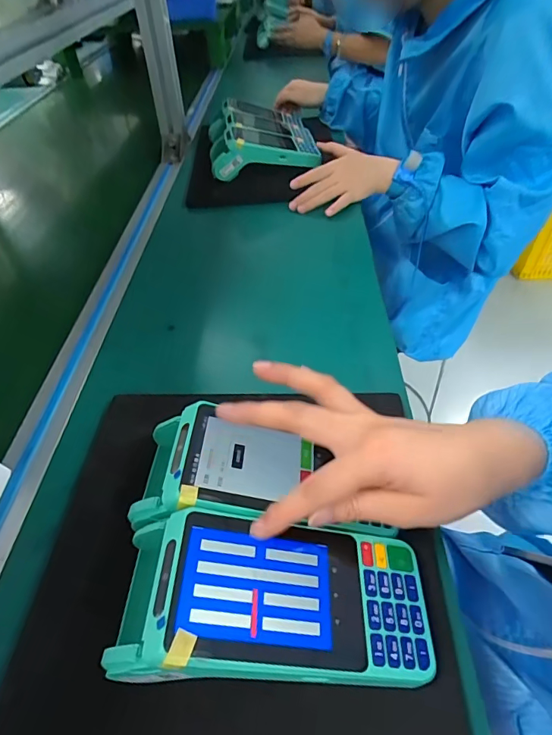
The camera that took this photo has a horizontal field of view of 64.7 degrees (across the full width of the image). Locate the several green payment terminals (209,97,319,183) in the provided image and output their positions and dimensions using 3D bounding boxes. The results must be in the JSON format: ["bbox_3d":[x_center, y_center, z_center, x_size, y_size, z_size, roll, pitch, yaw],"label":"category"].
[{"bbox_3d":[-0.025,-0.383,0.735,0.170,0.081,0.203,-4,44,-6],"label":"several green payment terminals"}]

